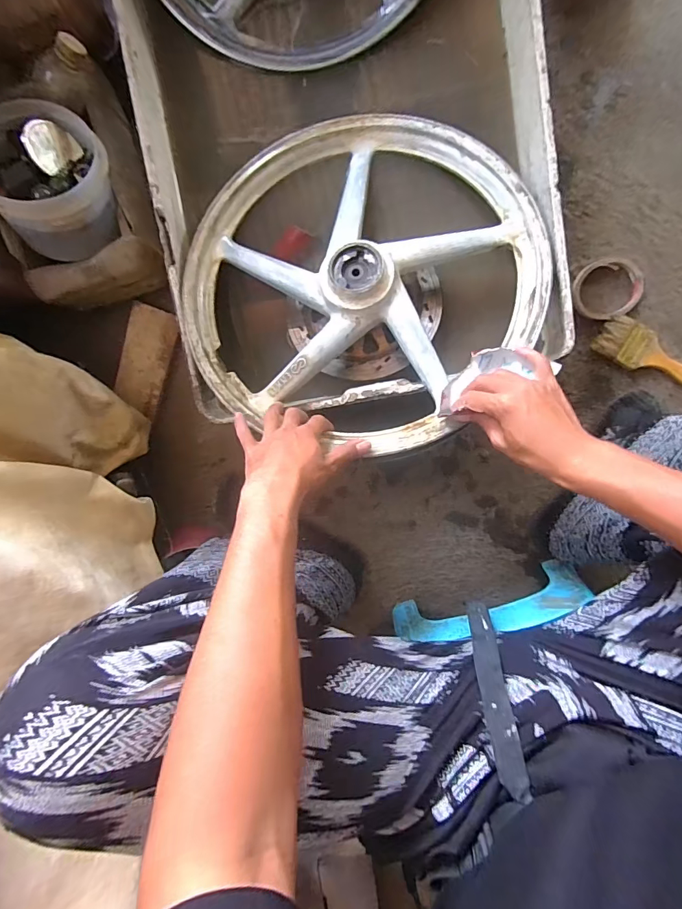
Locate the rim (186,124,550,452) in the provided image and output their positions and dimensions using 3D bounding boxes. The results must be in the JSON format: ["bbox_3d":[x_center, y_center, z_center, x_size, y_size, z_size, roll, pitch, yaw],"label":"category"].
[{"bbox_3d":[0.024,-0.211,0.557,0.441,0.100,0.441,-1,81,8],"label":"rim"}]

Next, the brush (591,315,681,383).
[{"bbox_3d":[0.452,-0.137,0.608,0.177,0.021,0.057,24,99,2],"label":"brush"}]

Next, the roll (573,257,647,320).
[{"bbox_3d":[0.377,-0.233,0.603,0.093,0.013,0.082,-17,96,7],"label":"roll"}]

